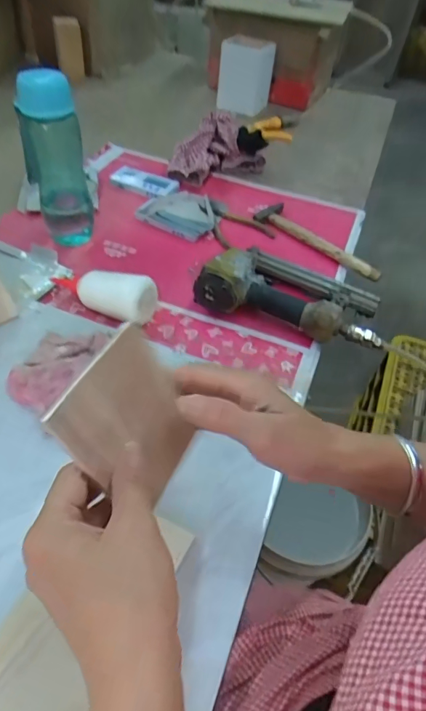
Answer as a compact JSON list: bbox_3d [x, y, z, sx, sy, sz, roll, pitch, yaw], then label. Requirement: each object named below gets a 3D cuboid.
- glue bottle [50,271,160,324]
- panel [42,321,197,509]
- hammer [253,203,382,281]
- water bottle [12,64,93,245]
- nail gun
[{"bbox_3d":[-0.155,-0.091,0.603,0.170,0.056,0.058,14,45,23],"label":"glue bottle"},{"bbox_3d":[-0.049,0.041,0.286,0.011,0.100,0.089,-5,39,35],"label":"panel"},{"bbox_3d":[0.184,-0.200,0.749,0.239,0.021,0.070,34,52,22],"label":"hammer"},{"bbox_3d":[-0.227,-0.279,0.641,0.084,0.232,0.078,-11,49,-17],"label":"water bottle"},{"bbox_3d":[0.111,-0.094,0.623,0.249,0.067,0.149,14,46,6],"label":"nail gun"}]

